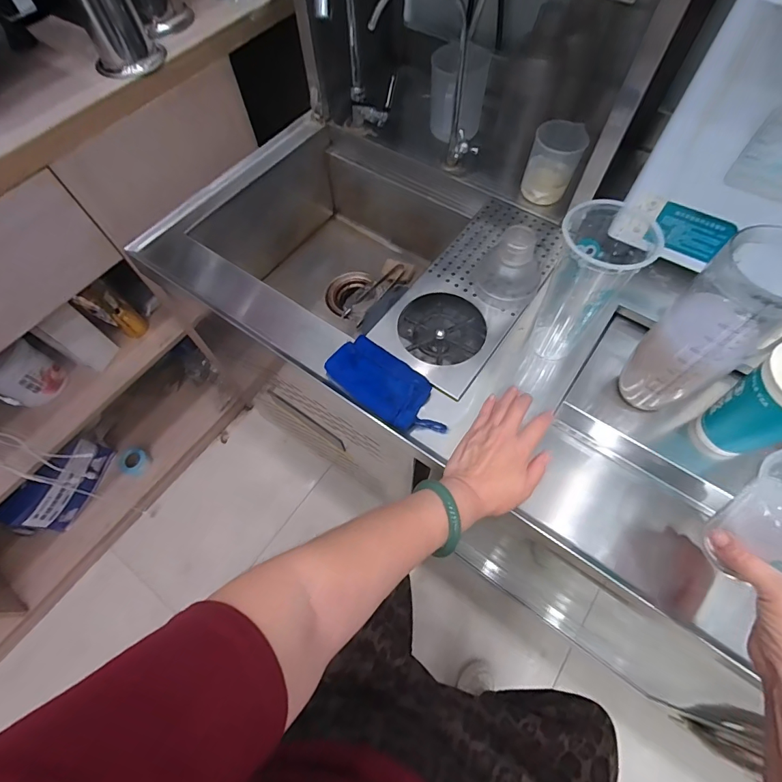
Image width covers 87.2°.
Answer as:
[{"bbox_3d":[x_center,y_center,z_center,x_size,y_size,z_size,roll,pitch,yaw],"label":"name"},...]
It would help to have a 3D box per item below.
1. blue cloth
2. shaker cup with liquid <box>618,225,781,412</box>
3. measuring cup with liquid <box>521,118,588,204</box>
[{"bbox_3d":[-0.002,-0.006,0.493,0.155,0.030,0.070,35,70,16],"label":"blue cloth"},{"bbox_3d":[0.327,-0.055,0.422,0.077,0.239,0.079,-12,65,-5],"label":"shaker cup with liquid"},{"bbox_3d":[0.244,-0.342,0.618,0.068,0.086,0.075,24,67,12],"label":"measuring cup with liquid"}]

